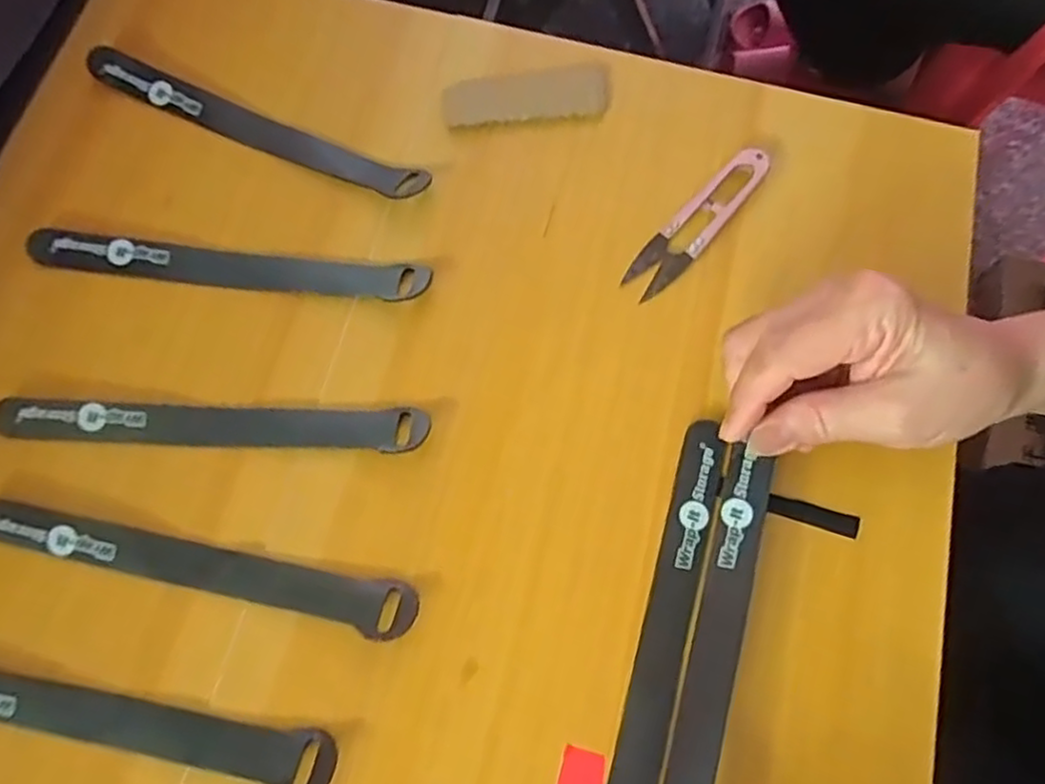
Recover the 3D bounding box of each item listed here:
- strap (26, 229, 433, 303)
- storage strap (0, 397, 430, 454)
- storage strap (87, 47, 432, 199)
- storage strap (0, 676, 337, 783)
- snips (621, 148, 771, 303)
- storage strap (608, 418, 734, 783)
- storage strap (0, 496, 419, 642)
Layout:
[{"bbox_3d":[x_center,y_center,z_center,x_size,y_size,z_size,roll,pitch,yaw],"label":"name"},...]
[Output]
[{"bbox_3d":[-0.144,-0.062,0.340,0.195,0.012,0.020,5,74,0],"label":"strap"},{"bbox_3d":[-0.143,0.014,0.315,0.195,0.011,0.020,3,74,-1],"label":"storage strap"},{"bbox_3d":[-0.138,-0.139,0.362,0.190,0.011,0.020,24,75,5],"label":"storage strap"},{"bbox_3d":[-0.174,0.133,0.279,0.197,0.014,0.021,10,74,1],"label":"storage strap"},{"bbox_3d":[0.090,-0.087,0.351,0.023,0.007,0.101,41,77,10],"label":"snips"},{"bbox_3d":[0.061,0.106,0.295,0.022,0.008,0.194,17,74,3],"label":"storage strap"},{"bbox_3d":[-0.143,0.075,0.297,0.195,0.011,0.022,12,74,2],"label":"storage strap"}]

